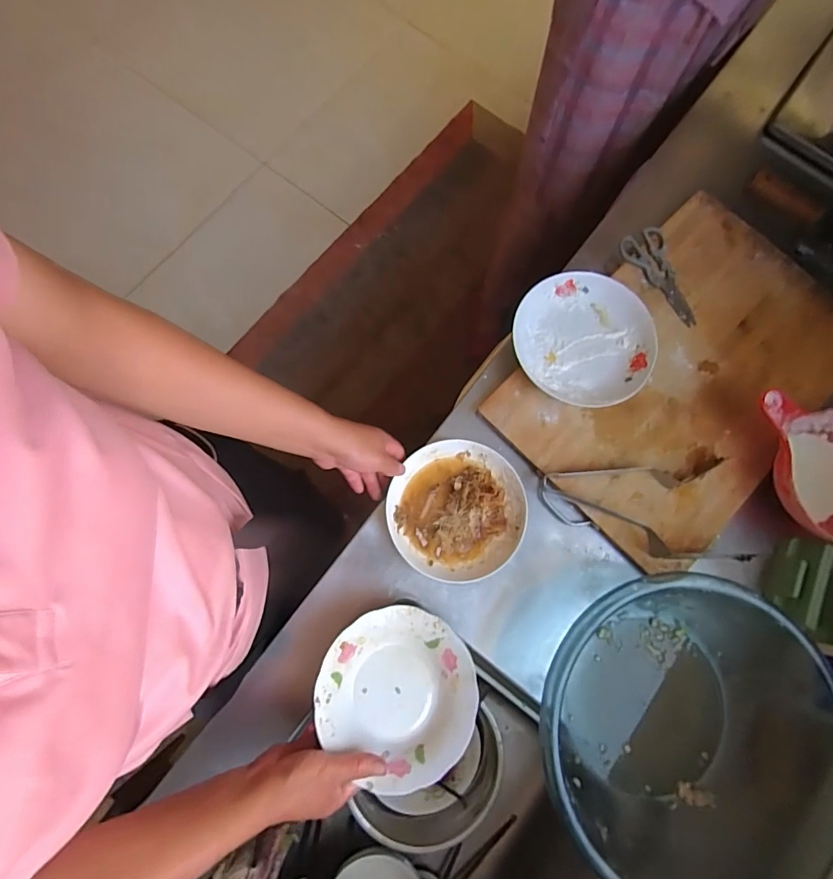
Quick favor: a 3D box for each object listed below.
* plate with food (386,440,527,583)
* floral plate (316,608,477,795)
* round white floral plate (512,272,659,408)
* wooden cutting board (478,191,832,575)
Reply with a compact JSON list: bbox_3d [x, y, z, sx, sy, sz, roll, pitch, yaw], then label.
[{"bbox_3d":[0.050,0.088,0.597,0.167,0.025,0.167,0,76,-1],"label":"plate with food"},{"bbox_3d":[-0.020,0.278,0.525,0.168,0.032,0.168,4,69,-11],"label":"floral plate"},{"bbox_3d":[0.227,-0.134,0.640,0.183,0.039,0.187,0,76,-1],"label":"round white floral plate"},{"bbox_3d":[0.371,-0.092,0.650,0.492,0.025,0.322,-43,80,-10],"label":"wooden cutting board"}]

